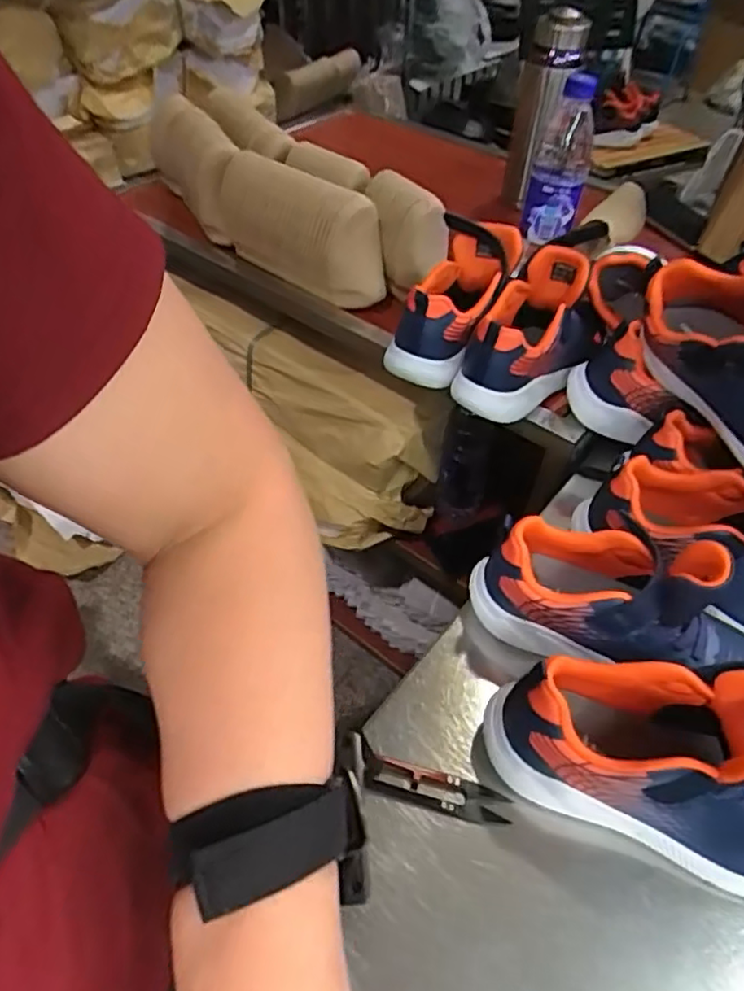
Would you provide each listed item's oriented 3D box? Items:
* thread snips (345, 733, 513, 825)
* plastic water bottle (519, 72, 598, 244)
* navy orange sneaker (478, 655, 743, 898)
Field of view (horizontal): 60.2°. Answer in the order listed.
[{"bbox_3d":[0.042,0.196,0.424,0.093,0.007,0.025,12,49,11],"label":"thread snips"},{"bbox_3d":[0.211,-0.370,0.709,0.059,0.170,0.062,11,49,10],"label":"plastic water bottle"},{"bbox_3d":[0.194,0.163,0.384,0.233,0.134,0.084,23,53,10],"label":"navy orange sneaker"}]

